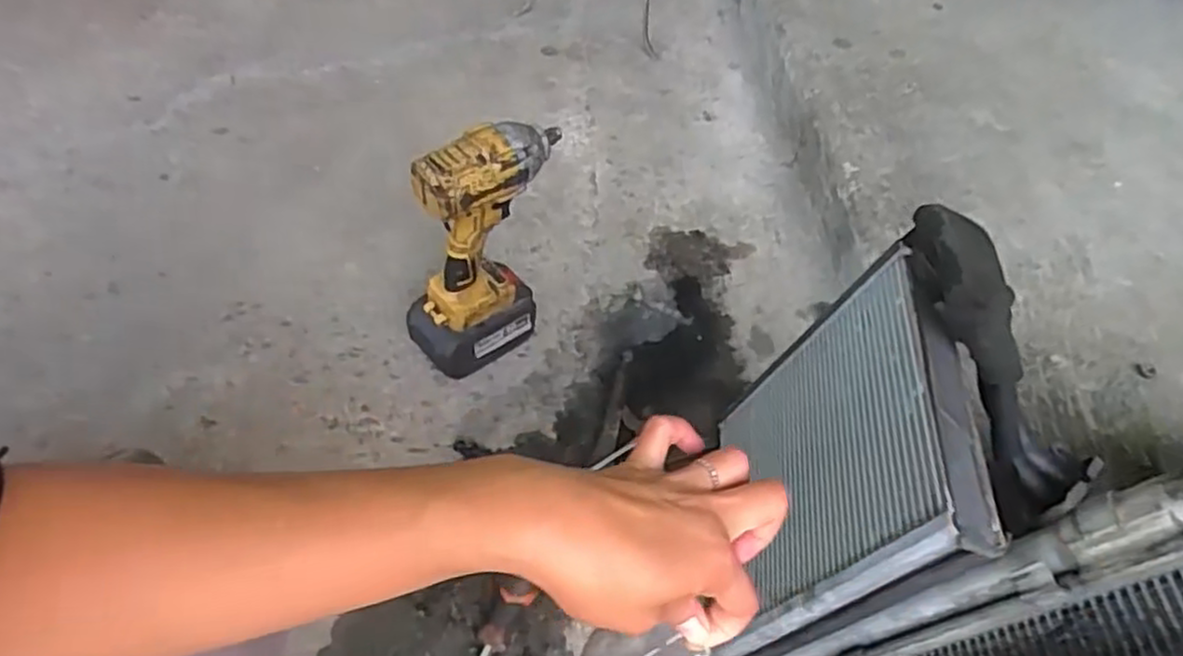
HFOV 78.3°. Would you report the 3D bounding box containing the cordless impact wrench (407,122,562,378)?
[{"bbox_3d":[-0.103,-0.063,0.716,0.150,0.284,0.067,-18,53,-22],"label":"cordless impact wrench"}]

